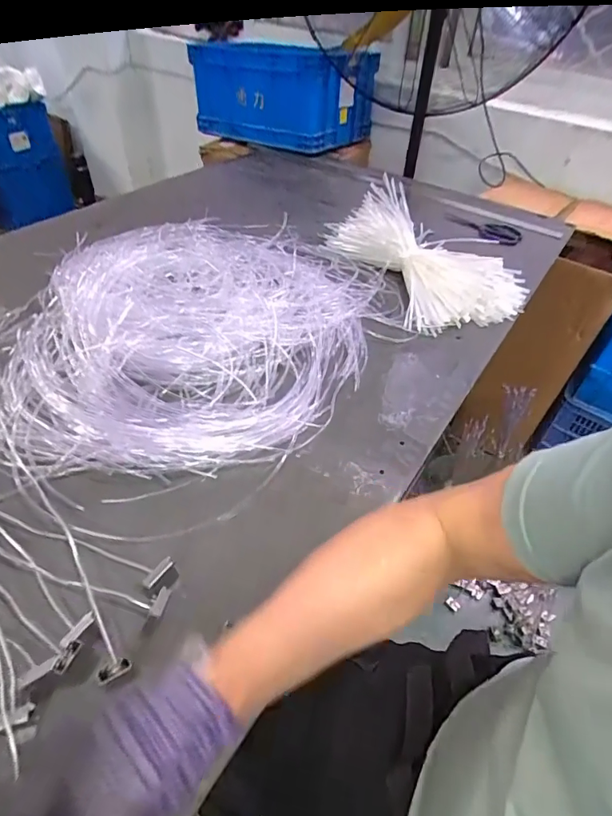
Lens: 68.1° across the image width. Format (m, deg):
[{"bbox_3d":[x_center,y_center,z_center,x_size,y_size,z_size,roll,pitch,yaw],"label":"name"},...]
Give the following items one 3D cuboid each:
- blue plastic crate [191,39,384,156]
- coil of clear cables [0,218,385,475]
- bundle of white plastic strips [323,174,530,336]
[{"bbox_3d":[-0.067,-1.064,1.531,0.618,0.272,0.318,19,47,14],"label":"blue plastic crate"},{"bbox_3d":[-0.186,-0.150,0.745,0.554,0.078,0.650,15,46,10],"label":"coil of clear cables"},{"bbox_3d":[0.234,-0.316,0.919,0.261,0.099,0.394,-17,50,-21],"label":"bundle of white plastic strips"}]

